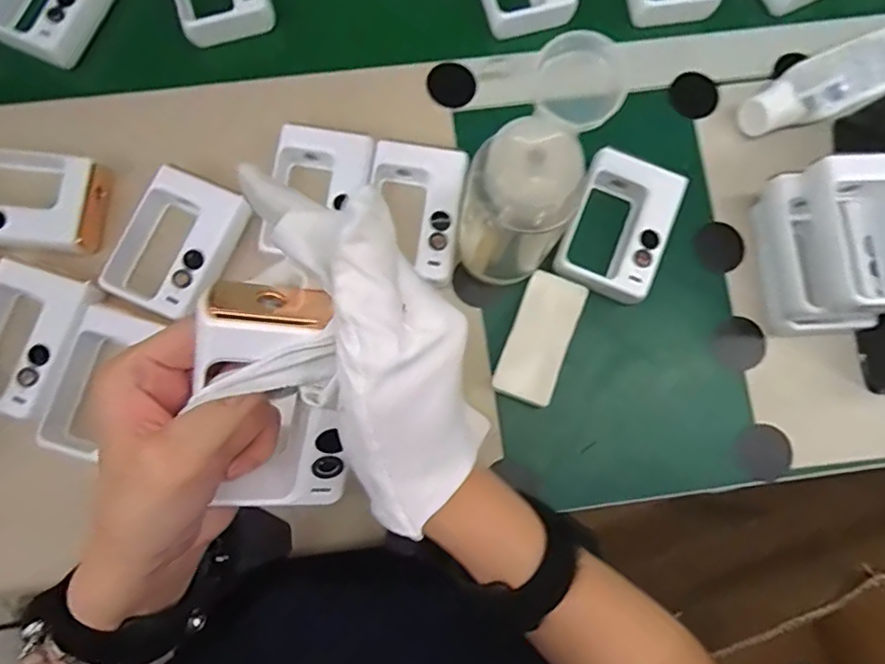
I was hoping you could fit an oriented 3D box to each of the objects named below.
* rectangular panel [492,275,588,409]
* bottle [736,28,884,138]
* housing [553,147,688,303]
[{"bbox_3d":[0.067,0.006,0.393,0.041,0.023,0.087,21,80,4],"label":"rectangular panel"},{"bbox_3d":[0.297,-0.190,0.427,0.162,0.035,0.050,-27,80,-5],"label":"bottle"},{"bbox_3d":[0.124,-0.072,0.404,0.066,0.033,0.095,22,80,4],"label":"housing"}]

